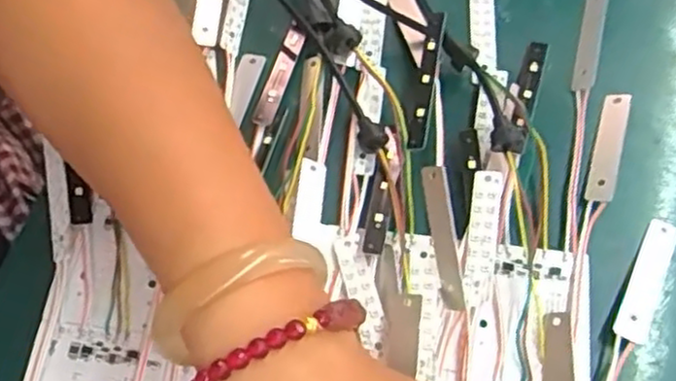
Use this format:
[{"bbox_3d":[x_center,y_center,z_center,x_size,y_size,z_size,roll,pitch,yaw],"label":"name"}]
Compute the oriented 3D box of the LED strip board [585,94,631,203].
[{"bbox_3d":[0.123,-0.019,0.325,0.012,0.006,0.057,17,68,9],"label":"LED strip board"}]

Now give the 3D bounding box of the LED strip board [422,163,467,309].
[{"bbox_3d":[0.045,0.020,0.290,0.010,0.004,0.059,-7,96,28],"label":"LED strip board"}]

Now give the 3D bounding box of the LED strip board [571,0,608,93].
[{"bbox_3d":[0.124,-0.074,0.348,0.010,0.007,0.059,13,68,7],"label":"LED strip board"}]

